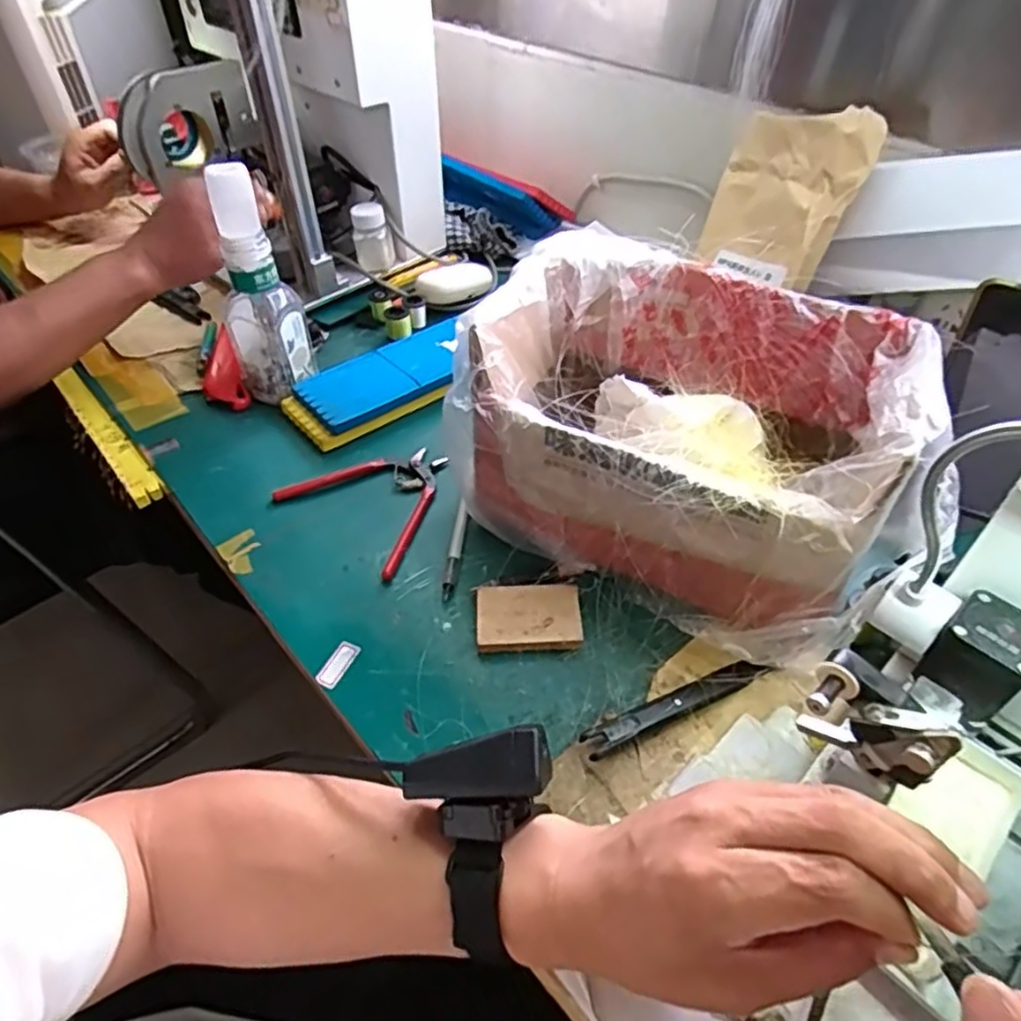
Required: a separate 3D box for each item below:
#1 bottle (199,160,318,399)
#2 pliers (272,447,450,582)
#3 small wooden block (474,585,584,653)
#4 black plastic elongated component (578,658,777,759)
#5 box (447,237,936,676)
[{"bbox_3d":[-0.224,-0.195,0.598,0.069,0.190,0.055,-15,48,-14],"label":"bottle"},{"bbox_3d":[-0.106,-0.016,0.565,0.128,0.011,0.124,28,53,25],"label":"pliers"},{"bbox_3d":[0.012,0.076,0.480,0.072,0.013,0.052,-2,46,-1],"label":"small wooden block"},{"bbox_3d":[0.107,0.125,0.437,0.132,0.014,0.017,-19,49,-17],"label":"black plastic elongated component"},{"bbox_3d":[0.120,-0.051,0.489,0.268,0.167,0.202,24,51,21],"label":"box"}]

